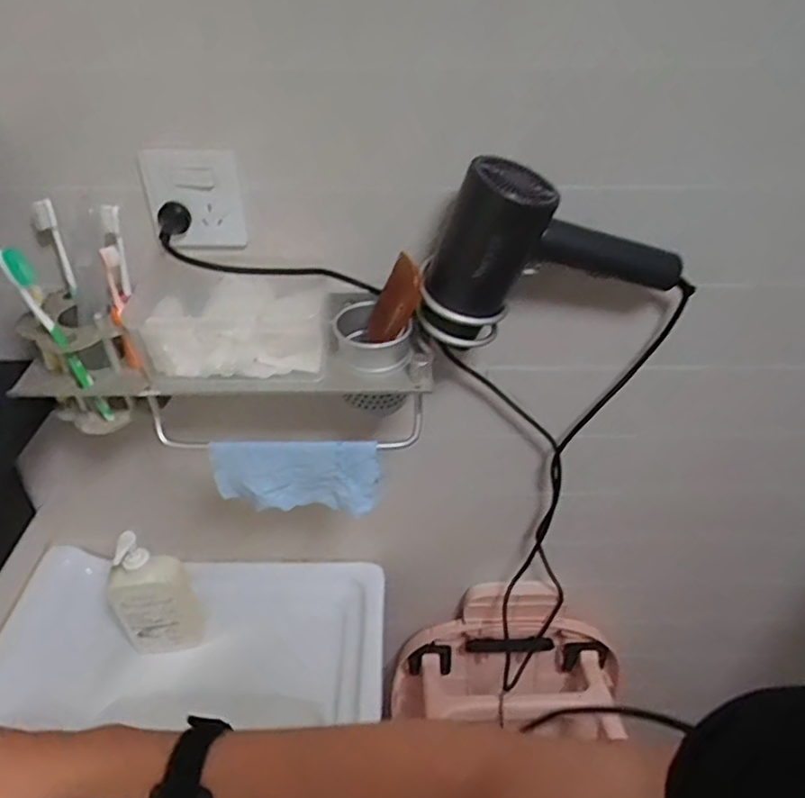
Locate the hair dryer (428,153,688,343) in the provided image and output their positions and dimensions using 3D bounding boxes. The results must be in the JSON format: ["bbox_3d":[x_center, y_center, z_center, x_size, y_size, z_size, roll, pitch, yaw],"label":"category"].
[{"bbox_3d":[0.140,-0.136,0.542,0.224,0.138,0.063,-11,39,-14],"label":"hair dryer"}]

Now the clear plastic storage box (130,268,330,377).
[{"bbox_3d":[-0.154,-0.071,0.589,0.168,0.069,0.075,-2,38,-3],"label":"clear plastic storage box"}]

